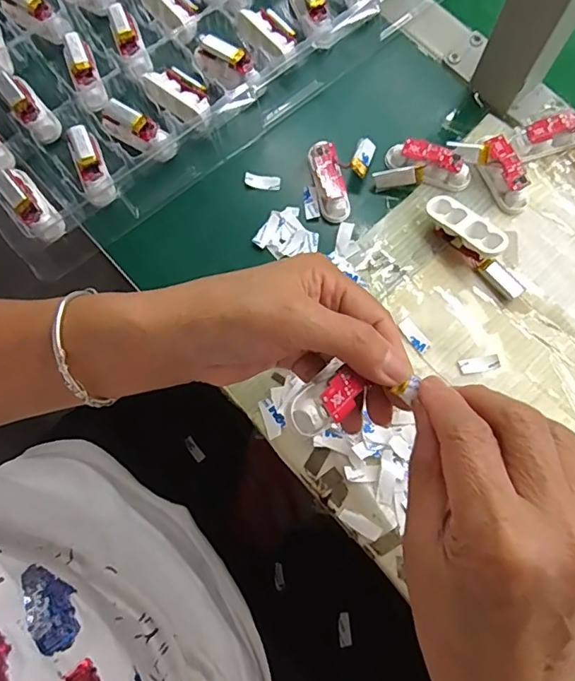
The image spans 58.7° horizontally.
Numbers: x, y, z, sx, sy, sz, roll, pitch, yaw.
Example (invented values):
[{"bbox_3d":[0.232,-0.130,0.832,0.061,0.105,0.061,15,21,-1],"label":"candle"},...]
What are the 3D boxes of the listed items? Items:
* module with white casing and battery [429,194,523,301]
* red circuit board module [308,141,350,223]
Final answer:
[{"bbox_3d":[0.133,-0.068,0.354,0.019,0.031,0.088,-40,79,-10],"label":"module with white casing and battery"},{"bbox_3d":[0.030,-0.116,0.375,0.020,0.020,0.056,-15,78,-3],"label":"red circuit board module"}]

